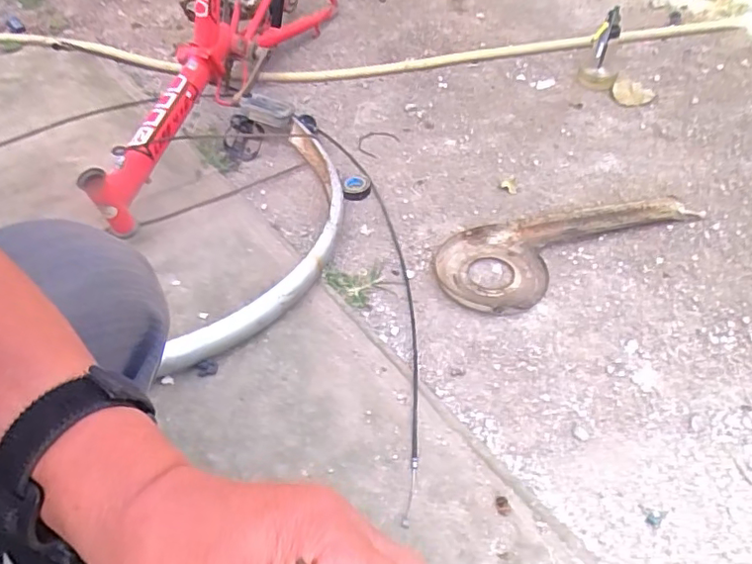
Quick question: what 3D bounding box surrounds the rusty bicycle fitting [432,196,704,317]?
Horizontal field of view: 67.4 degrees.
[{"bbox_3d":[0.284,-0.065,0.876,0.398,0.046,0.168,-19,48,-14],"label":"rusty bicycle fitting"}]

